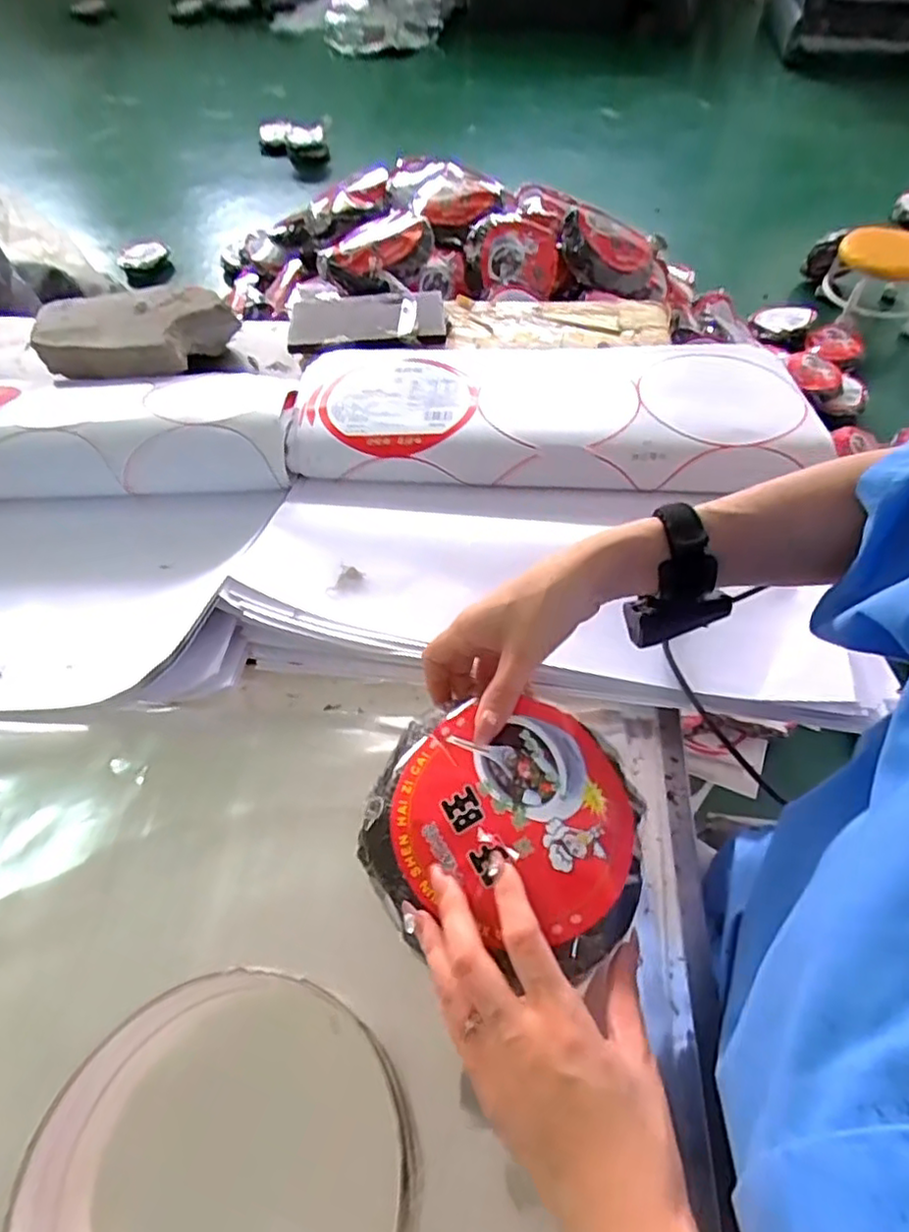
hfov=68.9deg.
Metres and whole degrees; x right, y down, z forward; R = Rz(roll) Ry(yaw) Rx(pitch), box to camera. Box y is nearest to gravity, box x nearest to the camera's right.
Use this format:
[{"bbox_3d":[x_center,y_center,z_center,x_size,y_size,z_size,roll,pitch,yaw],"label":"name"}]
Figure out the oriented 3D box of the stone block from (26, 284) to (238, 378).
[{"bbox_3d":[-0.371,-0.331,0.775,0.216,0.050,0.108,1,55,2],"label":"stone block"}]

